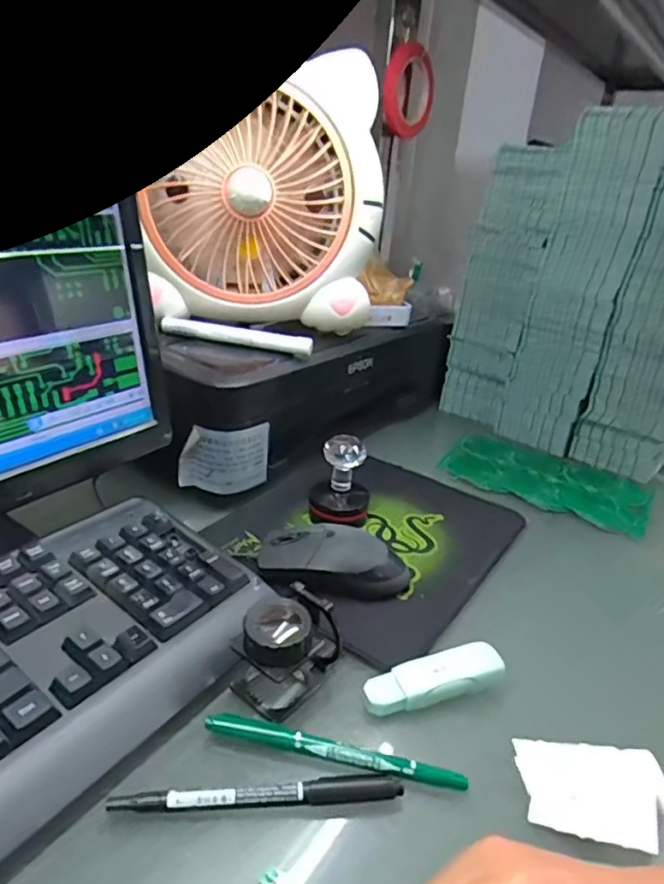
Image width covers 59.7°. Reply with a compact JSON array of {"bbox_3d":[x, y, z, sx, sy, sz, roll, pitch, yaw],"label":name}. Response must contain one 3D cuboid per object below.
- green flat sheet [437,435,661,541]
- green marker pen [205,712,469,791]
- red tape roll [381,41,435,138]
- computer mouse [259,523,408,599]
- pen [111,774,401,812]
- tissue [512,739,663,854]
[{"bbox_3d":[0.233,0.036,0.629,0.205,0.006,0.130,20,29,26],"label":"green flat sheet"},{"bbox_3d":[0.001,0.165,0.306,0.137,0.010,0.015,10,26,9],"label":"green marker pen"},{"bbox_3d":[0.112,-0.508,0.836,0.035,0.113,0.121,18,28,23],"label":"red tape roll"},{"bbox_3d":[0.002,0.089,0.437,0.115,0.036,0.056,3,26,-6],"label":"computer mouse"},{"bbox_3d":[-0.035,0.172,0.281,0.139,0.008,0.010,2,26,-9],"label":"pen"},{"bbox_3d":[0.135,0.180,0.298,0.068,0.018,0.058,8,26,5],"label":"tissue"}]

